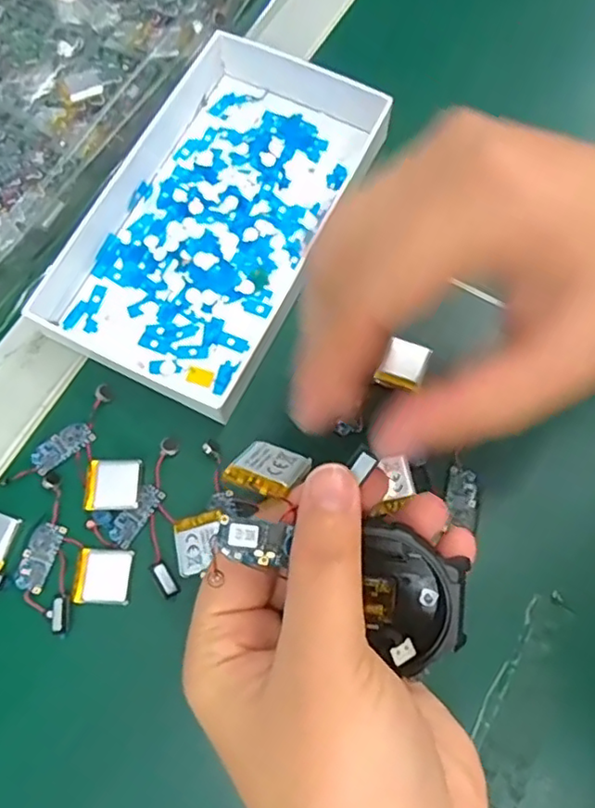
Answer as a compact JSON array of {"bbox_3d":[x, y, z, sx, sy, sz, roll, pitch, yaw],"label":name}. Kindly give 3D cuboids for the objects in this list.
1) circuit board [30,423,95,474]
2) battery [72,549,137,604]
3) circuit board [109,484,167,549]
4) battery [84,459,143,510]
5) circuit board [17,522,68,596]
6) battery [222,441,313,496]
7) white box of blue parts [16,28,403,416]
[{"bbox_3d":[-0.104,0.018,0.267,0.028,0.004,0.013,-38,74,-9],"label":"circuit board"},{"bbox_3d":[-0.079,0.070,0.248,0.023,0.004,0.021,2,72,3],"label":"battery"},{"bbox_3d":[-0.068,0.046,0.256,0.012,0.004,0.027,33,76,12],"label":"circuit board"},{"bbox_3d":[-0.078,0.034,0.259,0.022,0.004,0.022,-2,72,2],"label":"battery"},{"bbox_3d":[-0.107,0.063,0.252,0.013,0.004,0.027,16,73,8],"label":"circuit board"},{"bbox_3d":[-0.009,0.020,0.191,0.021,0.004,0.022,21,37,19],"label":"battery"},{"bbox_3d":[-0.041,-0.091,0.287,0.107,0.027,0.169,26,75,10],"label":"white box of blue parts"}]

